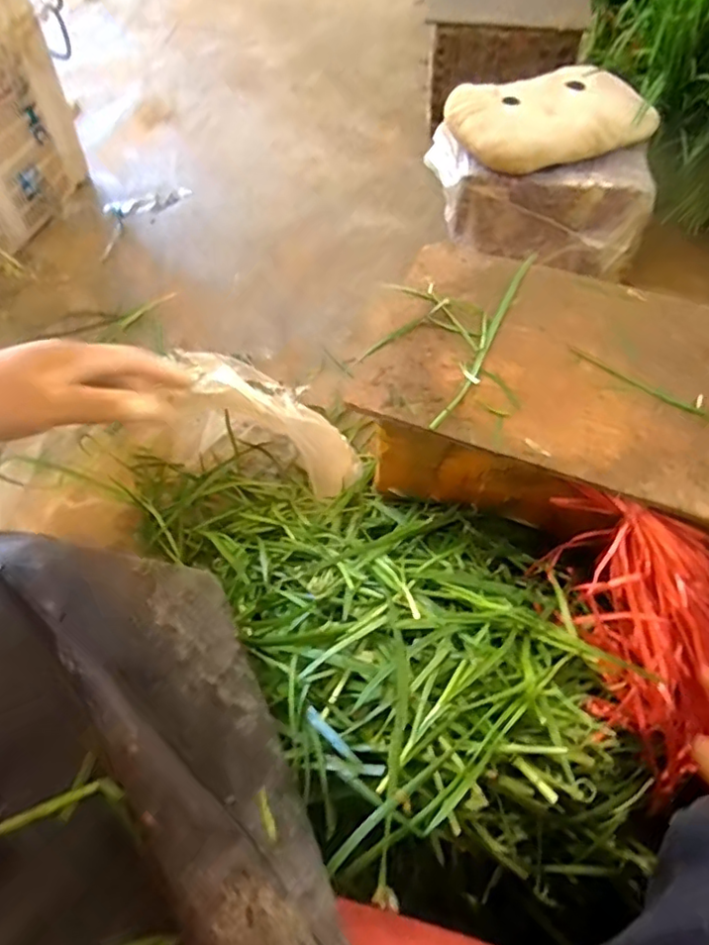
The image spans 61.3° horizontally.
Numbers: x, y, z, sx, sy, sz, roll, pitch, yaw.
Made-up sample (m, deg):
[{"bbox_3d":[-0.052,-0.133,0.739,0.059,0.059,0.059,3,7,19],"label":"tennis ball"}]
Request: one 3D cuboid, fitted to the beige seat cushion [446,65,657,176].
[{"bbox_3d":[0.363,-0.698,1.164,0.357,0.100,0.281,-20,62,-11],"label":"beige seat cushion"}]

